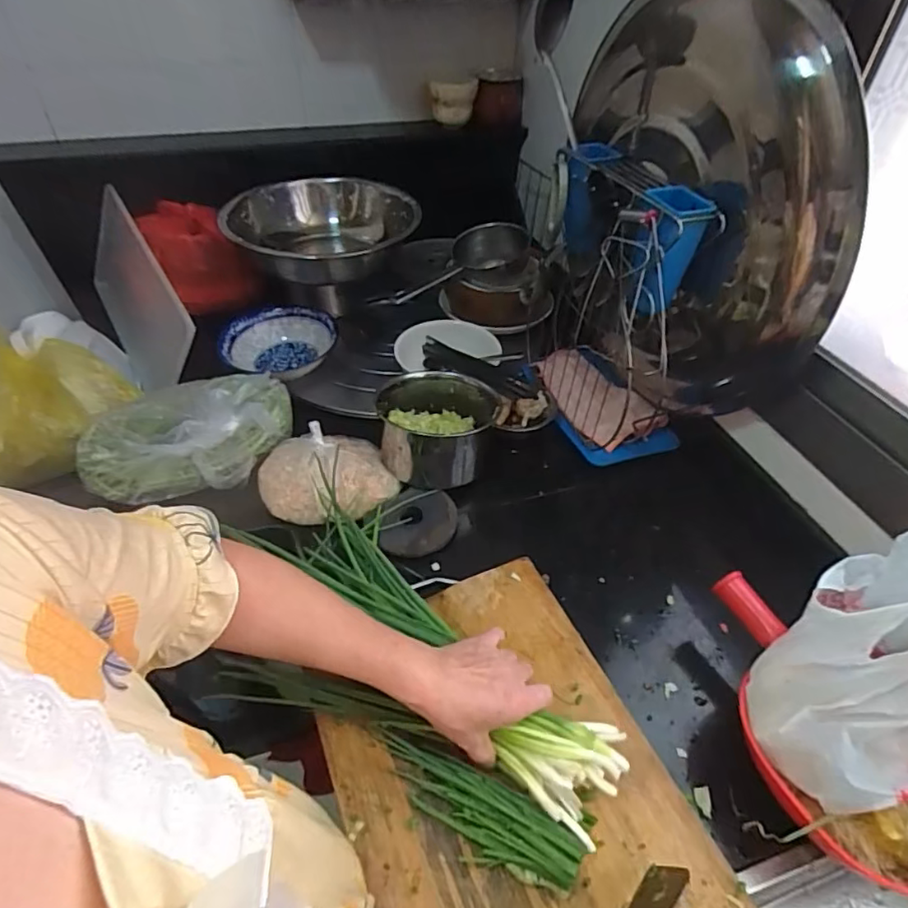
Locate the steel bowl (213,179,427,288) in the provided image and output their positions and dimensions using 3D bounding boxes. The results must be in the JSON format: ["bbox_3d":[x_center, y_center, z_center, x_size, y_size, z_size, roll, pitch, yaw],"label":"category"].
[{"bbox_3d":[-0.239,-0.390,0.995,0.311,0.093,0.300,6,44,4],"label":"steel bowl"}]

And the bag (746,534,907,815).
[{"bbox_3d":[0.361,0.168,0.446,0.181,0.184,0.160,-21,48,-22],"label":"bag"}]

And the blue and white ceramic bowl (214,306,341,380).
[{"bbox_3d":[-0.298,-0.185,0.961,0.170,0.060,0.178,1,44,-1],"label":"blue and white ceramic bowl"}]

